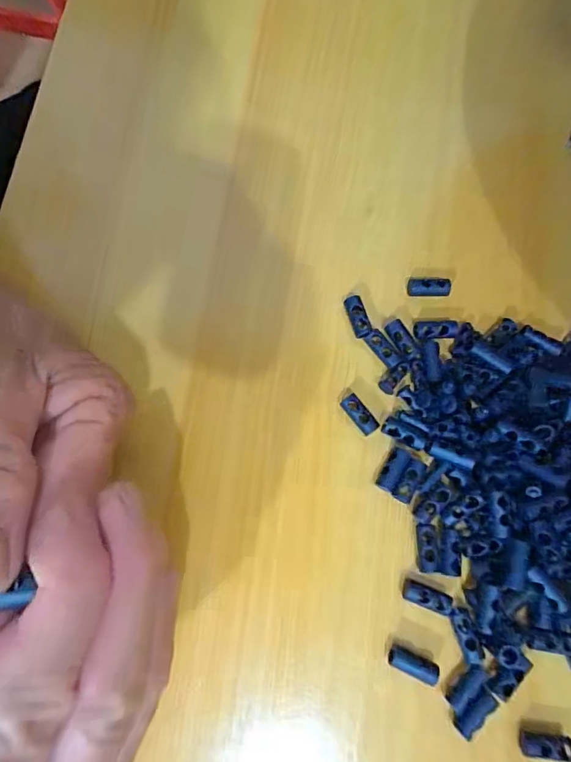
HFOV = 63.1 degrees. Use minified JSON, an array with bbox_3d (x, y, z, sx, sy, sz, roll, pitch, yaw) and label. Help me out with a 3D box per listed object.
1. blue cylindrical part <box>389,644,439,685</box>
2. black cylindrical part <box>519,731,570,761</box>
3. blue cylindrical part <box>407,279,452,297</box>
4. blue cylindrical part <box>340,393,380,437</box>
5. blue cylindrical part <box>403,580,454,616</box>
[{"bbox_3d":[0.048,0.108,0.177,0.020,0.007,0.008,24,77,2],"label":"blue cylindrical part"},{"bbox_3d":[0.097,0.135,0.173,0.019,0.006,0.008,7,77,-2],"label":"black cylindrical part"},{"bbox_3d":[0.065,-0.042,0.210,0.018,0.008,0.006,7,77,-2],"label":"blue cylindrical part"},{"bbox_3d":[0.031,0.014,0.196,0.007,0.004,0.019,-37,80,-8],"label":"blue cylindrical part"},{"bbox_3d":[0.055,0.084,0.181,0.019,0.006,0.008,21,77,2],"label":"blue cylindrical part"}]

